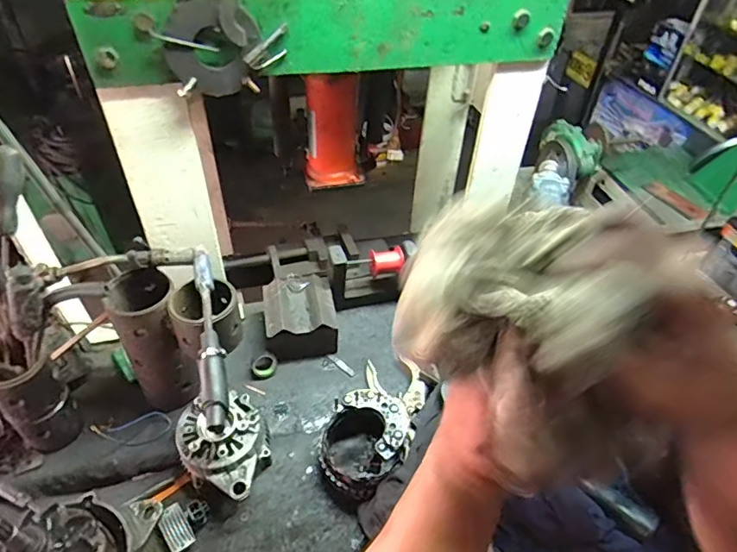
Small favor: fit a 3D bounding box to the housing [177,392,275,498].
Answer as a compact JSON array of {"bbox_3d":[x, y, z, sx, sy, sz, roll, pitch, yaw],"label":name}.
[{"bbox_3d":[-0.201,0.234,0.718,0.133,0.065,0.130,2,44,-2],"label":"housing"}]

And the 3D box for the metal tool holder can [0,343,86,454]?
[{"bbox_3d":[-0.470,0.167,0.690,0.077,0.179,0.077,2,44,-2],"label":"metal tool holder can"}]

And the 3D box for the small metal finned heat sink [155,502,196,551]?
[{"bbox_3d":[-0.258,0.339,0.662,0.035,0.007,0.056,-27,77,-42],"label":"small metal finned heat sink"}]

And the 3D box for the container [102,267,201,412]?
[{"bbox_3d":[-0.317,0.101,0.739,0.086,0.209,0.094,-25,51,-27],"label":"container"}]

